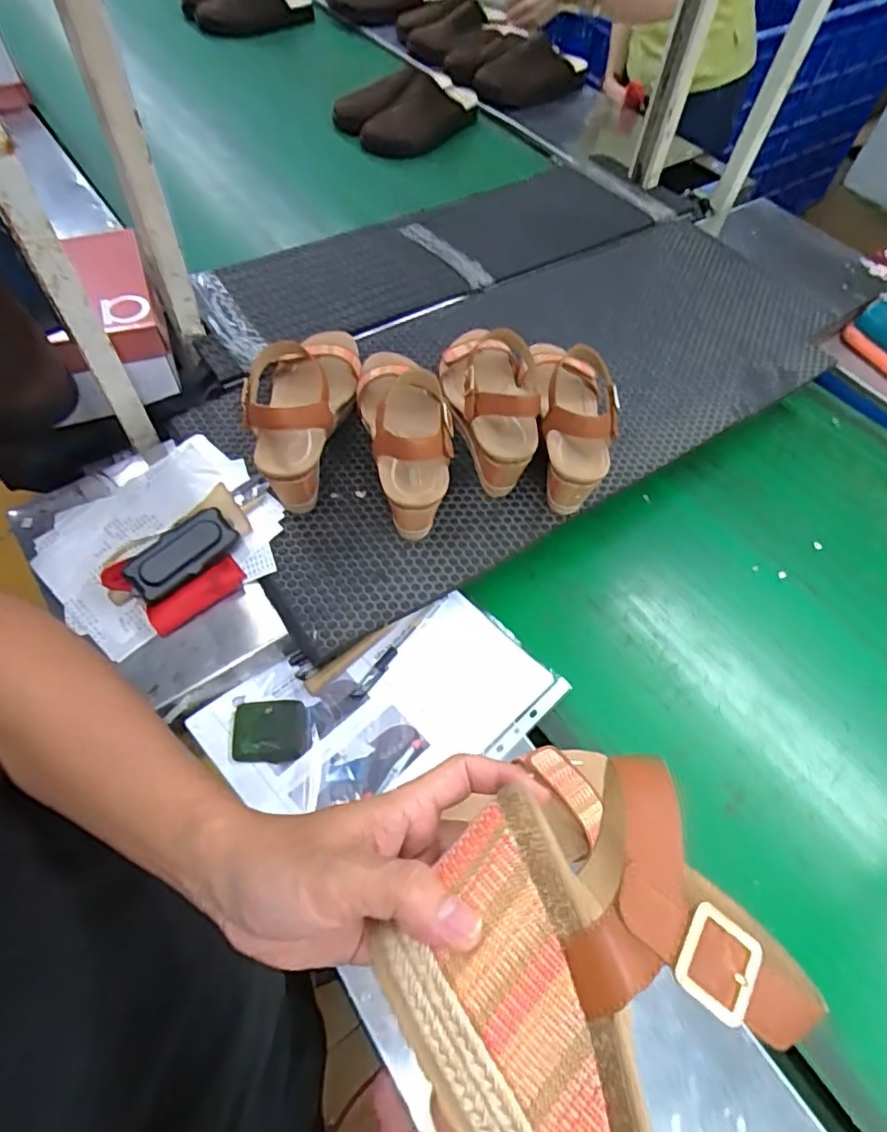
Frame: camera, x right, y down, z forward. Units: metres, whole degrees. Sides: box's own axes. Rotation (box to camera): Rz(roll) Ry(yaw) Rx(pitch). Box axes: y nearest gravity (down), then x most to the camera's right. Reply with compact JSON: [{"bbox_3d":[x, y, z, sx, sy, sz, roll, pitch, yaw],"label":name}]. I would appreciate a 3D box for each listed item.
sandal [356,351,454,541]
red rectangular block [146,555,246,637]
[{"bbox_3d":[-0.043,-0.154,0.617,0.087,0.142,0.247,-5,59,-7],"label":"sandal"},{"bbox_3d":[-0.243,0.029,0.577,0.095,0.028,0.031,-32,66,-20],"label":"red rectangular block"}]

